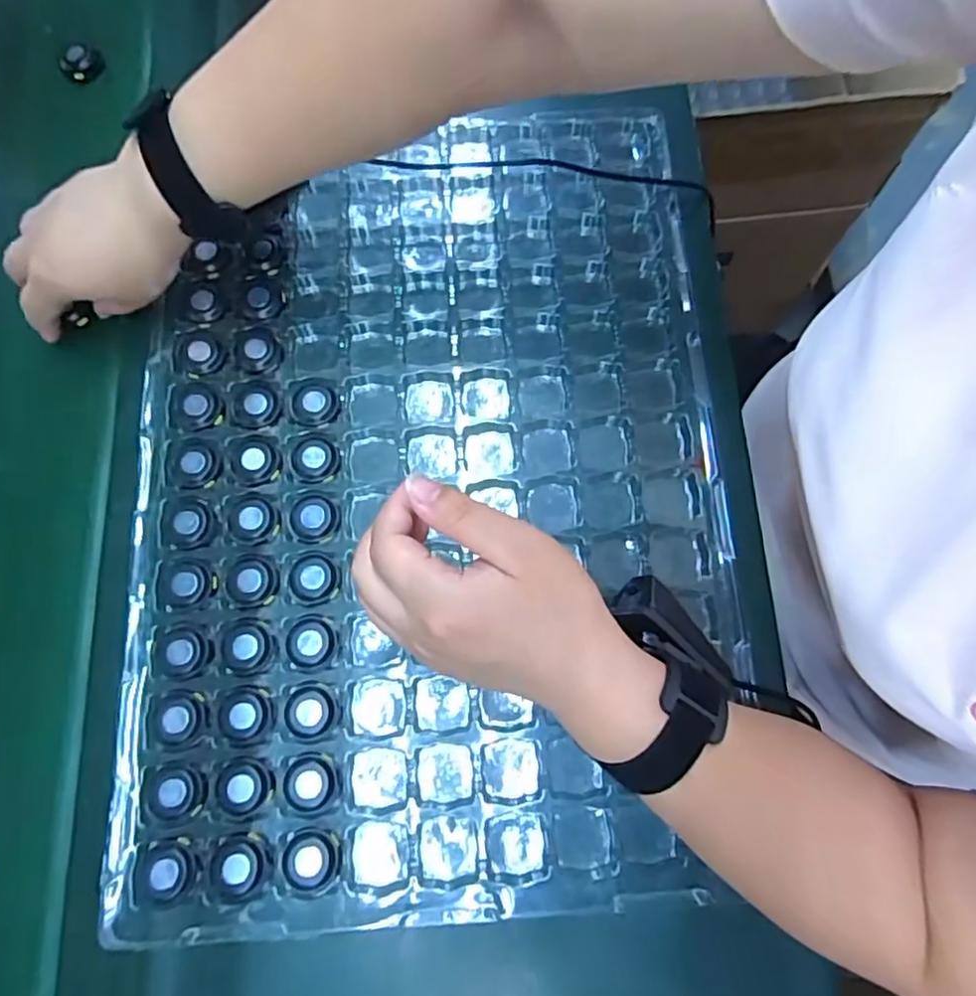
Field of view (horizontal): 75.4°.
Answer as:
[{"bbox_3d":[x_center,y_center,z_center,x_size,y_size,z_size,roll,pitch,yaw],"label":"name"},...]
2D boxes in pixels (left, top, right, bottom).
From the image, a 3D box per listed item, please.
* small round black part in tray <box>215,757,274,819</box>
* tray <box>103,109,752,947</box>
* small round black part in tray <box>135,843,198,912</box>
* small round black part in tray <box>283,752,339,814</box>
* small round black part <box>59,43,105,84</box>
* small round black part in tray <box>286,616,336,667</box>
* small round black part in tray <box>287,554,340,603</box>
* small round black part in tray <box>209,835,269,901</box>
[{"bbox_3d":[-0.132,0.157,0.341,0.029,0.004,0.029,0,74,1],"label":"small round black part in tray"},{"bbox_3d":[-0.035,-0.022,0.397,0.354,0.025,0.498,-5,74,0],"label":"tray"},{"bbox_3d":[-0.164,0.194,0.323,0.027,0.005,0.029,0,74,1],"label":"small round black part in tray"},{"bbox_3d":[-0.097,0.156,0.346,0.028,0.005,0.029,0,74,1],"label":"small round black part in tray"},{"bbox_3d":[-0.309,-0.331,0.479,0.031,0.017,0.019,-34,76,-7],"label":"small round black part"},{"bbox_3d":[-0.102,0.082,0.362,0.027,0.004,0.027,0,74,1],"label":"small round black part in tray"},{"bbox_3d":[-0.103,0.048,0.373,0.029,0.004,0.028,0,74,1],"label":"small round black part in tray"},{"bbox_3d":[-0.129,0.191,0.325,0.029,0.004,0.028,0,74,1],"label":"small round black part in tray"}]

